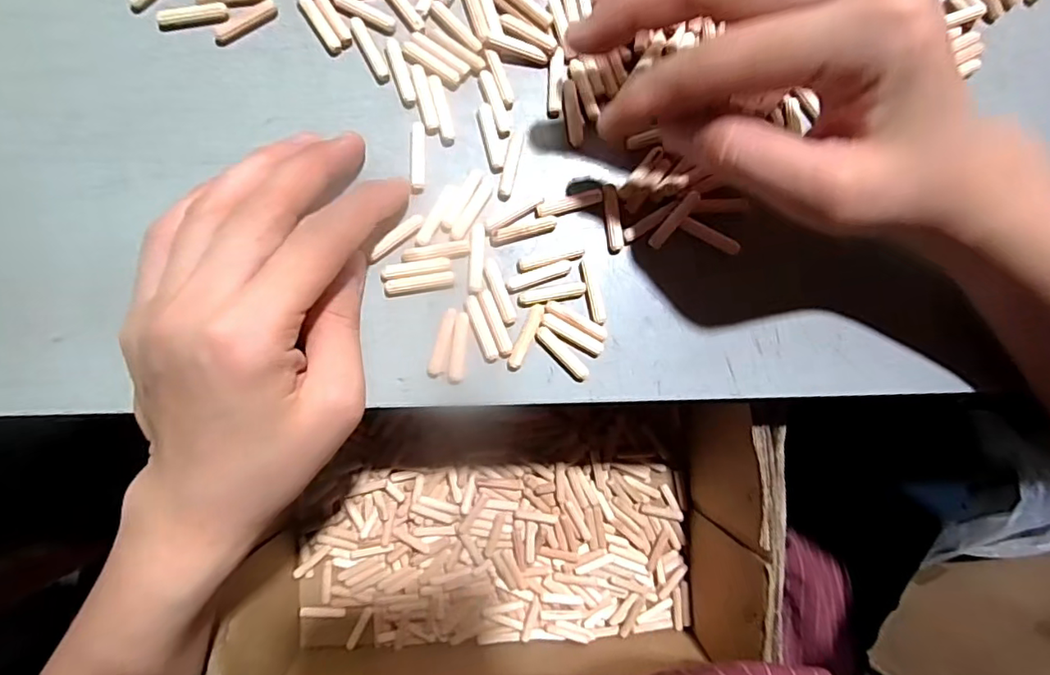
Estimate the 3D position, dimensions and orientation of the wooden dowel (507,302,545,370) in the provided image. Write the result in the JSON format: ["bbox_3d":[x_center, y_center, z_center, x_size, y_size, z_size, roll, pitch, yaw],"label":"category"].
[{"bbox_3d":[0.000,0.000,0.245,0.007,0.004,0.031,23,86,-1],"label":"wooden dowel"}]

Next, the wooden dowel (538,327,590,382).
[{"bbox_3d":[0.017,0.007,0.247,0.029,0.004,0.007,45,86,1],"label":"wooden dowel"}]

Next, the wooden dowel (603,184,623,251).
[{"bbox_3d":[0.039,-0.053,0.250,0.006,0.004,0.030,-8,87,-3],"label":"wooden dowel"}]

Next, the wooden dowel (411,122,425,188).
[{"bbox_3d":[-0.047,-0.080,0.247,0.006,0.004,0.029,0,87,-2],"label":"wooden dowel"}]

